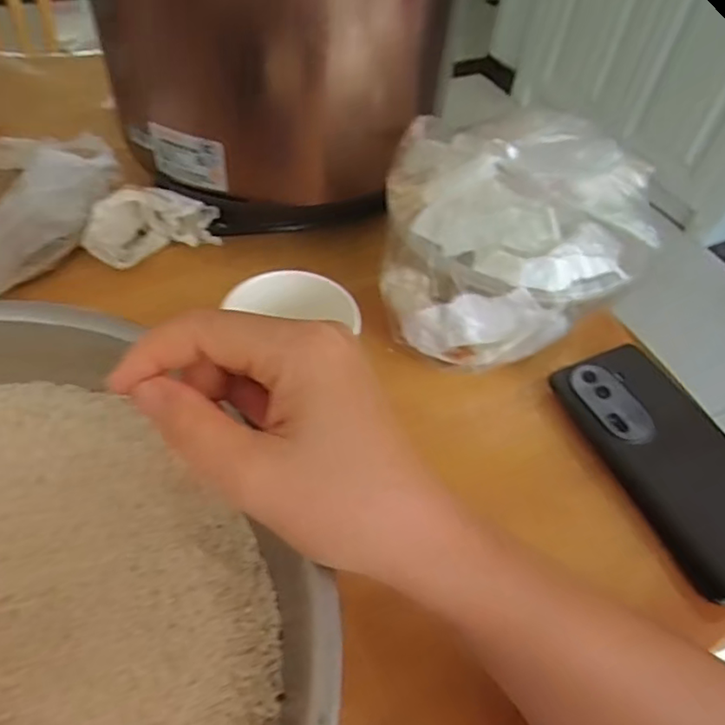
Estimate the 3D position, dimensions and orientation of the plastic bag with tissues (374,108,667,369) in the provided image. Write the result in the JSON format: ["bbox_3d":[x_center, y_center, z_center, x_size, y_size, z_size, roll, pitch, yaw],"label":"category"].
[{"bbox_3d":[0.090,-0.080,0.372,0.156,0.126,0.104,15,51,6],"label":"plastic bag with tissues"}]

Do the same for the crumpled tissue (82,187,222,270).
[{"bbox_3d":[-0.153,-0.100,0.434,0.092,0.047,0.034,-23,57,-23],"label":"crumpled tissue"}]

